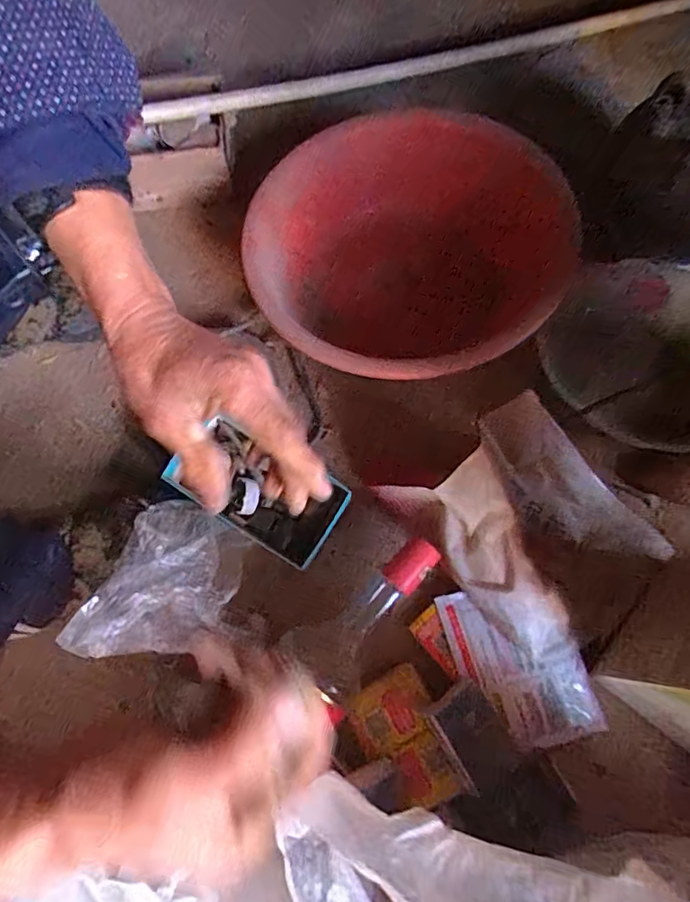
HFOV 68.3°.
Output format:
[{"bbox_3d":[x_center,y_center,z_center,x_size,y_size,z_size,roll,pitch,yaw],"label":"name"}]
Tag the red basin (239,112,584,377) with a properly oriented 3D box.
[{"bbox_3d":[0.059,-0.217,0.616,0.318,0.148,0.344,-1,70,2],"label":"red basin"}]

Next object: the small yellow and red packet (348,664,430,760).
[{"bbox_3d":[0.043,0.241,0.471,0.072,0.020,0.054,-30,72,-8],"label":"small yellow and red packet"}]

